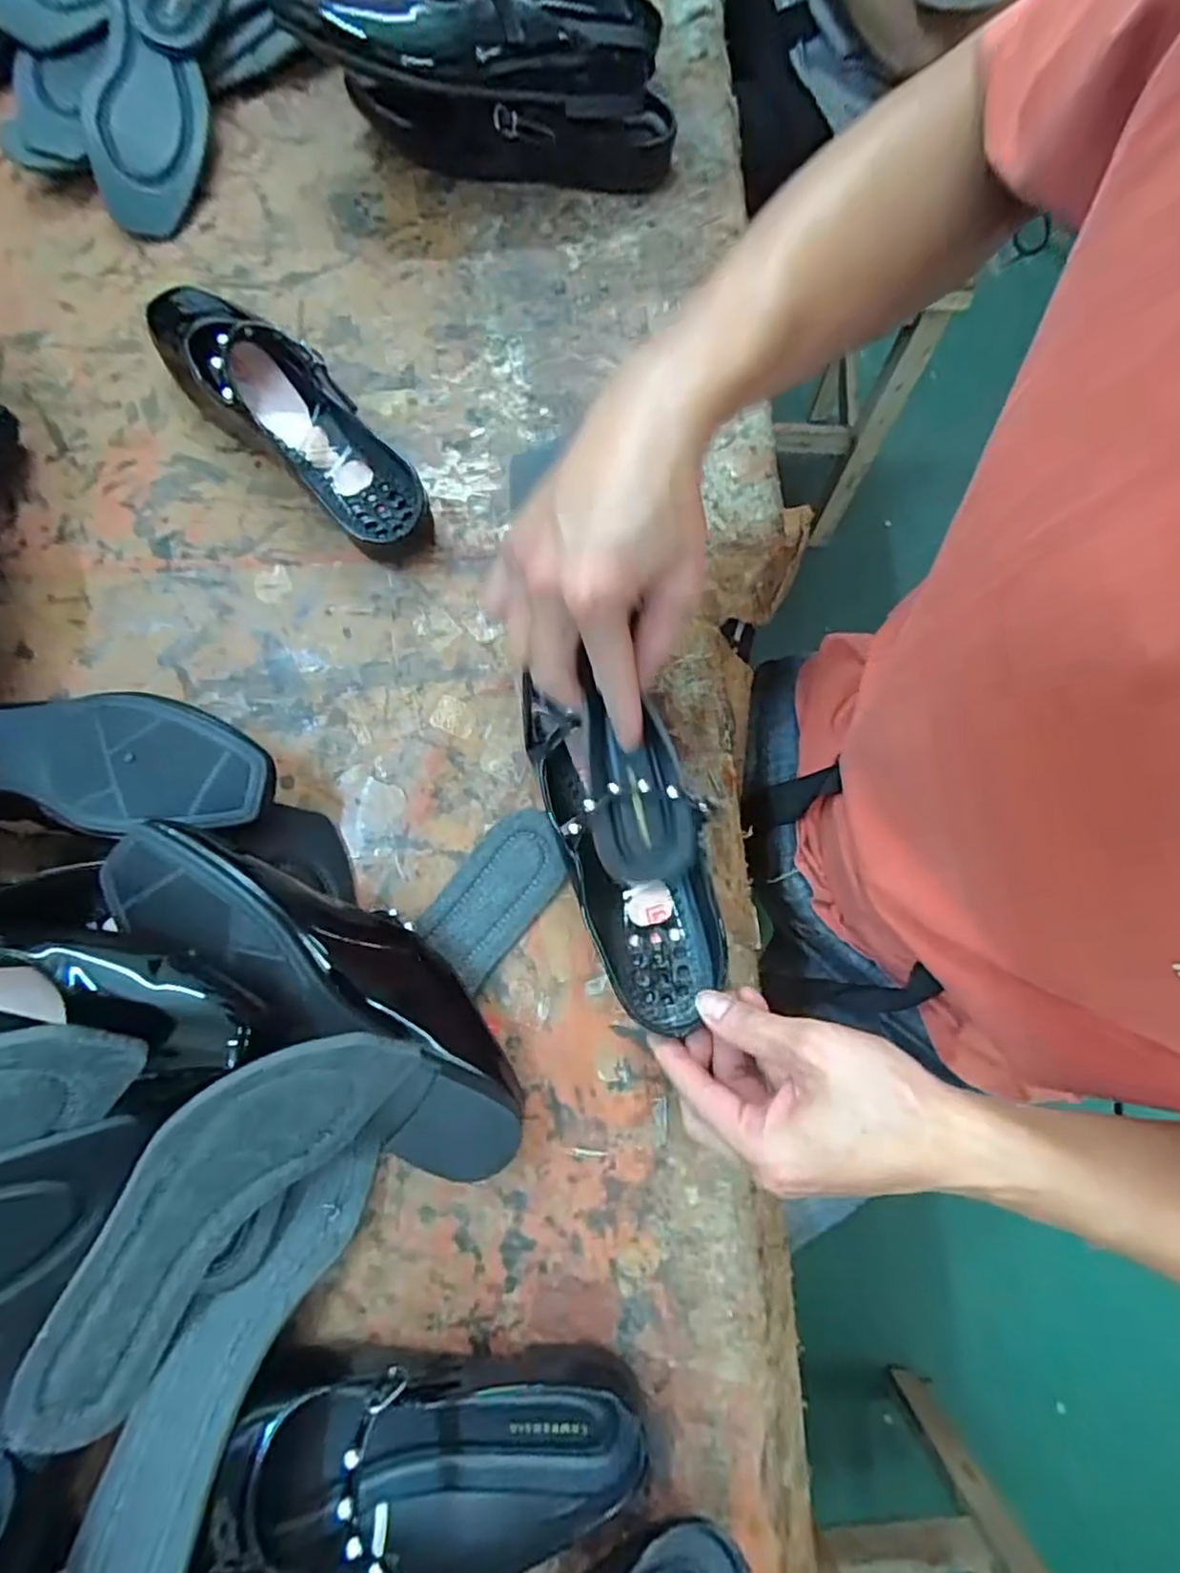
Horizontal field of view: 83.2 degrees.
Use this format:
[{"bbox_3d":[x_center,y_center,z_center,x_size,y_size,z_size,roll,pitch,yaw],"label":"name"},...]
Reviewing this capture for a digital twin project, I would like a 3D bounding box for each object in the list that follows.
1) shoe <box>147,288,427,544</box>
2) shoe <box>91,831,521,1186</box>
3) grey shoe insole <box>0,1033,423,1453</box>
[{"bbox_3d":[-0.193,-0.242,0.415,0.237,0.068,0.068,44,81,8],"label":"shoe"},{"bbox_3d":[-0.126,0.102,0.326,0.240,0.059,0.083,40,80,-9],"label":"shoe"},{"bbox_3d":[-0.174,0.190,0.294,0.059,0.070,0.231,40,81,8],"label":"grey shoe insole"}]

